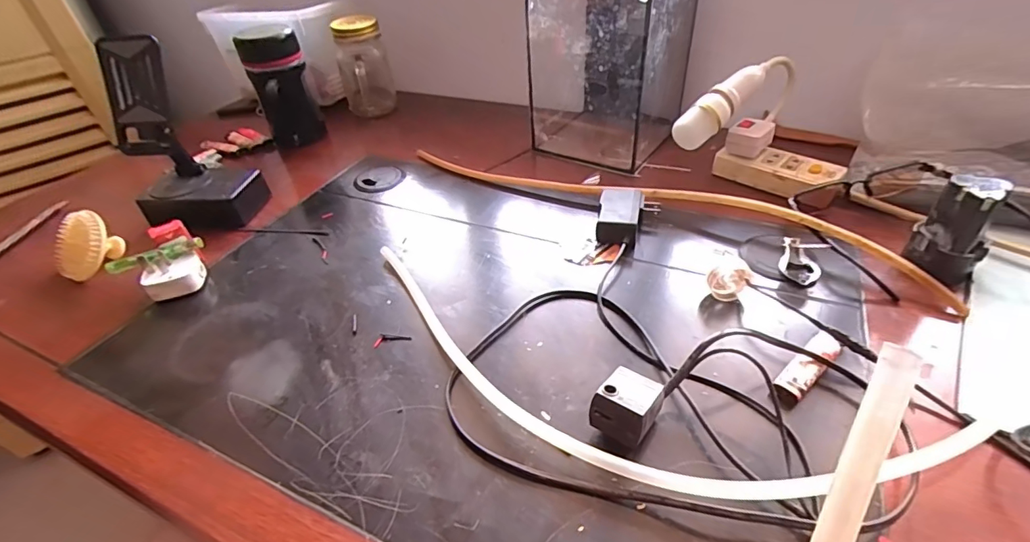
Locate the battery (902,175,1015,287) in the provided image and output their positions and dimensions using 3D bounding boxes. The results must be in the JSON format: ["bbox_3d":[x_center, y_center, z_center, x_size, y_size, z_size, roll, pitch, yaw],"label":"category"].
[{"bbox_3d":[0.363,-0.035,0.391,0.049,0.077,0.052,-35,48,-28],"label":"battery"}]

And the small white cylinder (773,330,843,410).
[{"bbox_3d":[0.212,0.070,0.347,0.079,0.013,0.020,-33,47,-27],"label":"small white cylinder"}]

